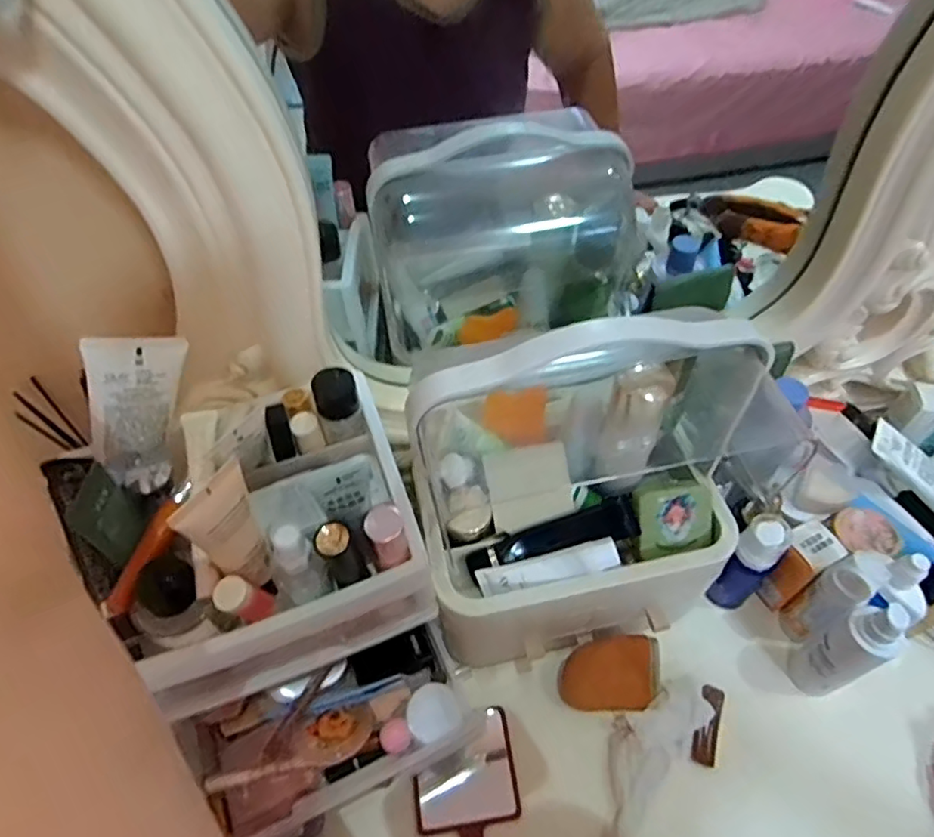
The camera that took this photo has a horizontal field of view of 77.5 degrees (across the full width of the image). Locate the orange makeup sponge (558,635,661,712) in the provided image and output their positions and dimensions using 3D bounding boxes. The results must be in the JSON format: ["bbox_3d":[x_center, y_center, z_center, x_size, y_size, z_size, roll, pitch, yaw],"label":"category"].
[{"bbox_3d":[0.133,0.237,0.543,0.091,0.011,0.065,-5,84,6],"label":"orange makeup sponge"}]

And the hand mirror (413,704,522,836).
[{"bbox_3d":[0.002,0.338,0.499,0.087,0.013,0.149,-8,51,-3],"label":"hand mirror"}]

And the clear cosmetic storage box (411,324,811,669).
[{"bbox_3d":[0.098,0.058,0.493,0.278,0.298,0.183,-7,51,-3],"label":"clear cosmetic storage box"}]

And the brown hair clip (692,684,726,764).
[{"bbox_3d":[0.222,0.280,0.533,0.022,0.020,0.067,17,54,16],"label":"brown hair clip"}]

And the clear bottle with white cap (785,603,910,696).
[{"bbox_3d":[0.326,0.204,0.507,0.040,0.178,0.046,-27,54,-18],"label":"clear bottle with white cap"}]

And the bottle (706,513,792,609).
[{"bbox_3d":[0.269,0.139,0.556,0.044,0.128,0.035,-34,57,-23],"label":"bottle"}]

